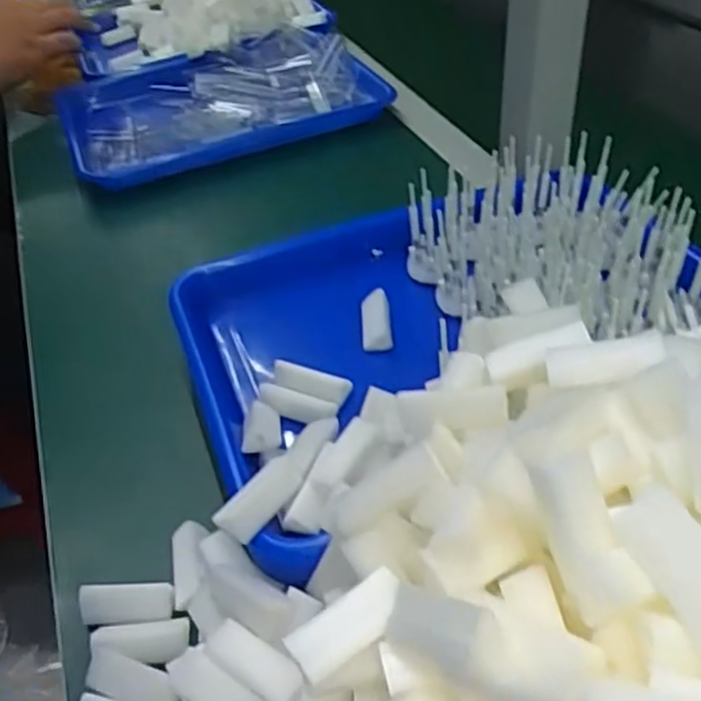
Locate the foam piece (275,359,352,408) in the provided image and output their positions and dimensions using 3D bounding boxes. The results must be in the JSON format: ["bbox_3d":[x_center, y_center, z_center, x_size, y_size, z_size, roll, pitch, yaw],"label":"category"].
[{"bbox_3d":[-0.024,0.019,0.424,0.047,0.010,0.016,15,46,21],"label":"foam piece"}]

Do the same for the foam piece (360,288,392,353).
[{"bbox_3d":[0.017,-0.019,0.468,0.019,0.010,0.042,-3,59,3],"label":"foam piece"}]

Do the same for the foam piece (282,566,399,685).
[{"bbox_3d":[0.000,0.096,0.252,0.043,0.009,0.019,-28,47,-23],"label":"foam piece"}]

